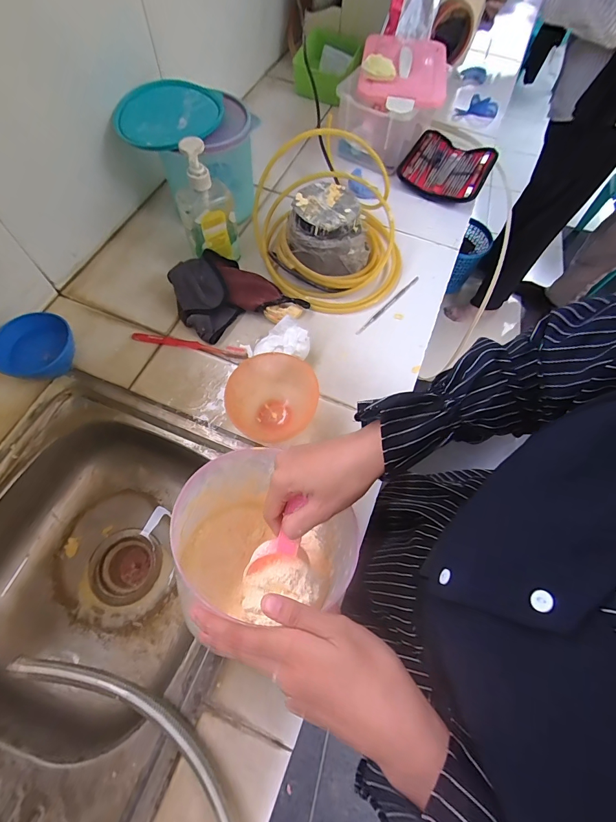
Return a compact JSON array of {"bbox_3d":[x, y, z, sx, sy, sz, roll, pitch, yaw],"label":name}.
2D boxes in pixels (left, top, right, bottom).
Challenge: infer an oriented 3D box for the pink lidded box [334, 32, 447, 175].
[{"bbox_3d":[0.180,-0.667,0.770,0.197,0.140,0.274,15,66,5],"label":"pink lidded box"}]

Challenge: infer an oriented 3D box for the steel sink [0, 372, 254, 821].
[{"bbox_3d":[-0.328,0.328,0.446,0.386,0.134,0.709,21,66,7],"label":"steel sink"}]

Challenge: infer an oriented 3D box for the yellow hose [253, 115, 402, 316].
[{"bbox_3d":[0.054,-0.307,0.592,0.248,0.176,0.229,1,65,-2],"label":"yellow hose"}]

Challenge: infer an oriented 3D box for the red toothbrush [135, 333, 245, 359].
[{"bbox_3d":[-0.187,-0.108,0.572,0.187,0.018,0.016,10,65,2],"label":"red toothbrush"}]

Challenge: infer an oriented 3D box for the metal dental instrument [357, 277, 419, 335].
[{"bbox_3d":[0.141,-0.186,0.633,0.009,0.006,0.172,40,70,15],"label":"metal dental instrument"}]

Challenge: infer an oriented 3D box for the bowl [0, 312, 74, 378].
[{"bbox_3d":[-0.387,-0.087,0.525,0.081,0.067,0.103,41,70,15],"label":"bowl"}]

